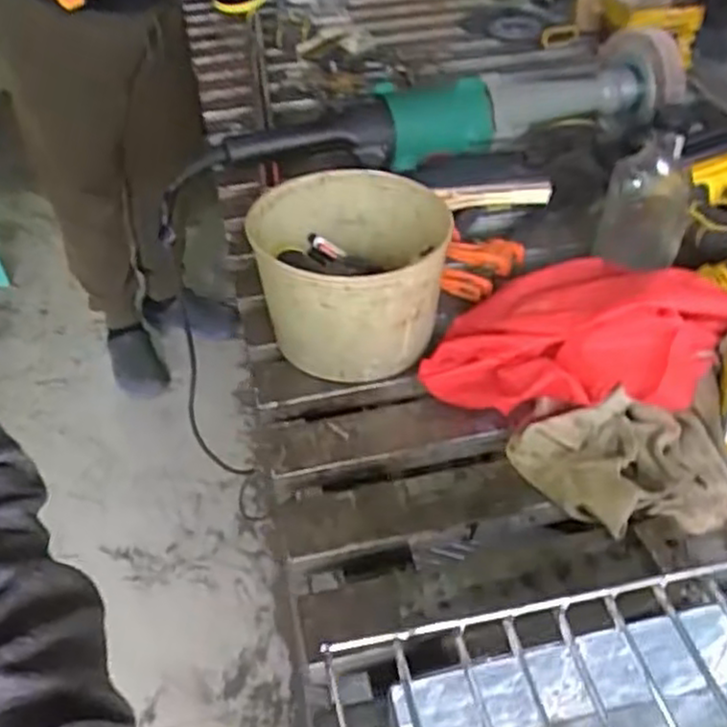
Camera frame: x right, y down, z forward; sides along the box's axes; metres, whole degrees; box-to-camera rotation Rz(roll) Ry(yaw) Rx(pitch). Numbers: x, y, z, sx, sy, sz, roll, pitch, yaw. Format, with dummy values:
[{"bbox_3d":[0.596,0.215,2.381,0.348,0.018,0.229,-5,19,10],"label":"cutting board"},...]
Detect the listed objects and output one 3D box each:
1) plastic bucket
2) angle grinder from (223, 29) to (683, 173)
[{"bbox_3d":[-0.014,-0.074,0.632,0.155,0.115,0.160,-1,41,1],"label":"plastic bucket"},{"bbox_3d":[0.109,-0.274,0.848,0.533,0.112,0.110,-21,44,-20],"label":"angle grinder"}]

